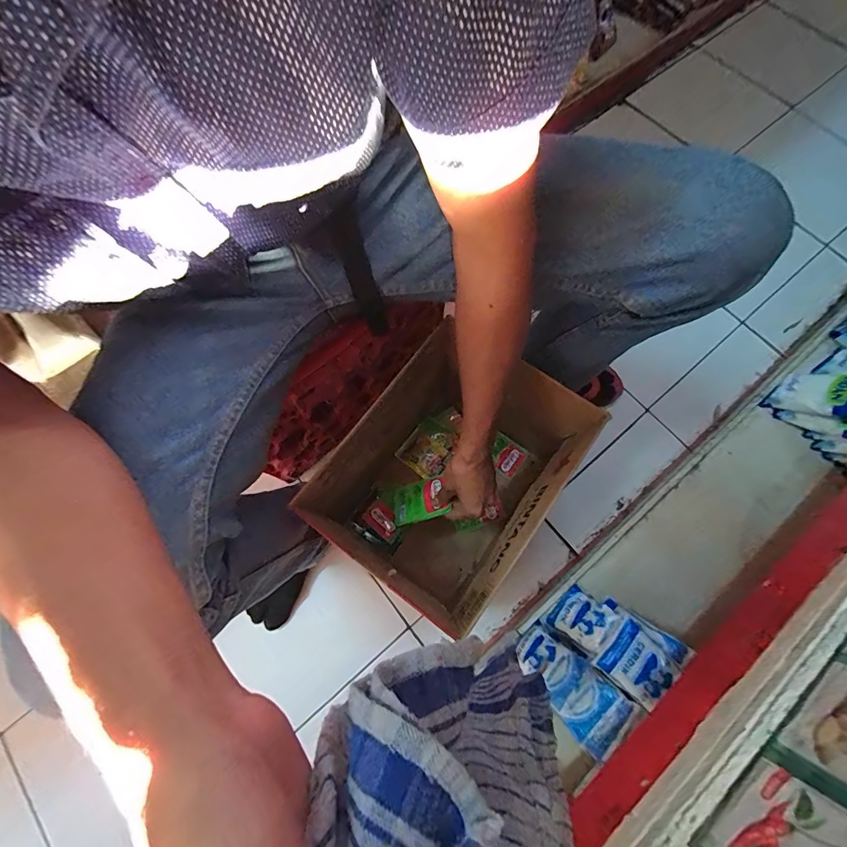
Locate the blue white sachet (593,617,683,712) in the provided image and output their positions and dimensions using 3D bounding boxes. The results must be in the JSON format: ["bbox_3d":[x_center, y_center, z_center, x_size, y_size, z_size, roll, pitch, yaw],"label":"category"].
[{"bbox_3d":[0.278,0.314,0.521,0.075,0.021,0.079,-39,61,-15],"label":"blue white sachet"}]

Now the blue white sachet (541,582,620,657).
[{"bbox_3d":[0.228,0.286,0.590,0.024,0.102,0.074,44,75,-24],"label":"blue white sachet"}]

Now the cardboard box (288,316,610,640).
[{"bbox_3d":[0.035,0.075,0.613,0.263,0.291,0.296,34,76,10],"label":"cardboard box"}]

